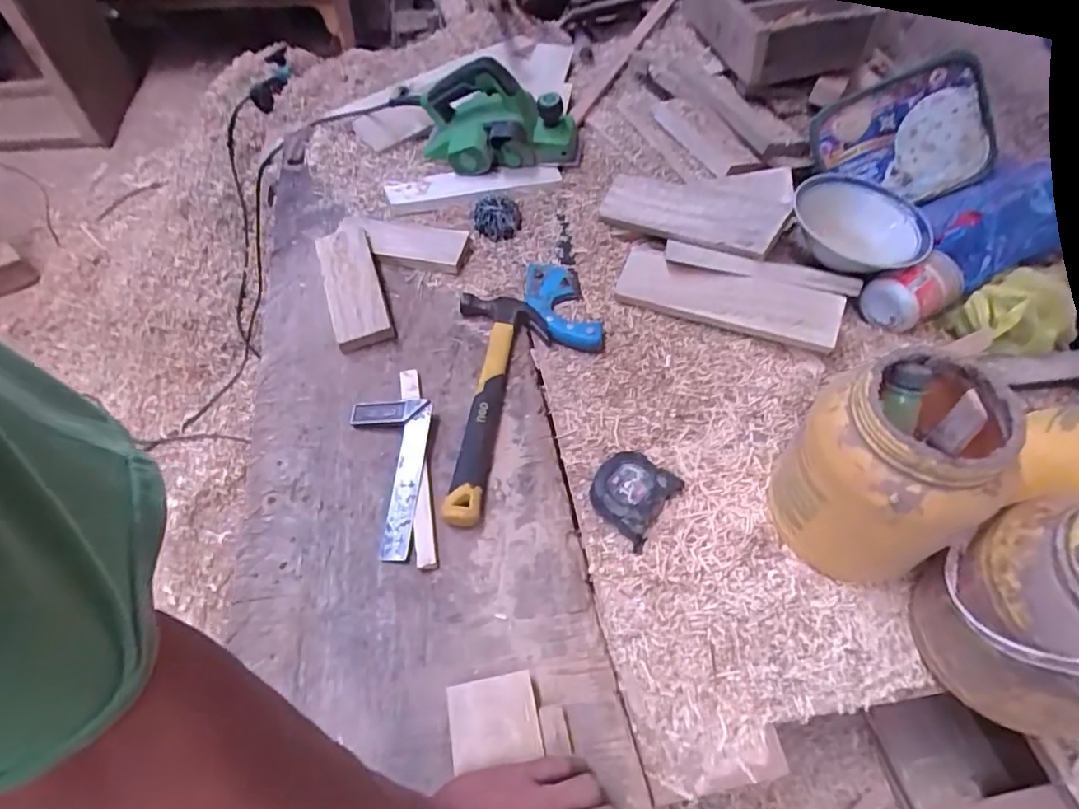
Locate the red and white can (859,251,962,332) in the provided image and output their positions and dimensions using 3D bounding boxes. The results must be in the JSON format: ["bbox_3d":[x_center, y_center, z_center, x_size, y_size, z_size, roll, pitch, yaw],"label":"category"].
[{"bbox_3d":[0.461,-0.143,0.690,0.109,0.067,0.075,-28,99,-1],"label":"red and white can"}]

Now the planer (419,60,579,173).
[{"bbox_3d":[-0.052,-0.398,0.771,0.221,0.175,0.121,4,53,-2],"label":"planer"}]

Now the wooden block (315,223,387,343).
[{"bbox_3d":[-0.254,-0.164,0.741,0.073,0.021,0.185,-22,64,0],"label":"wooden block"}]

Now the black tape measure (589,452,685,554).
[{"bbox_3d":[0.101,0.098,0.611,0.082,0.032,0.085,32,61,22],"label":"black tape measure"}]

